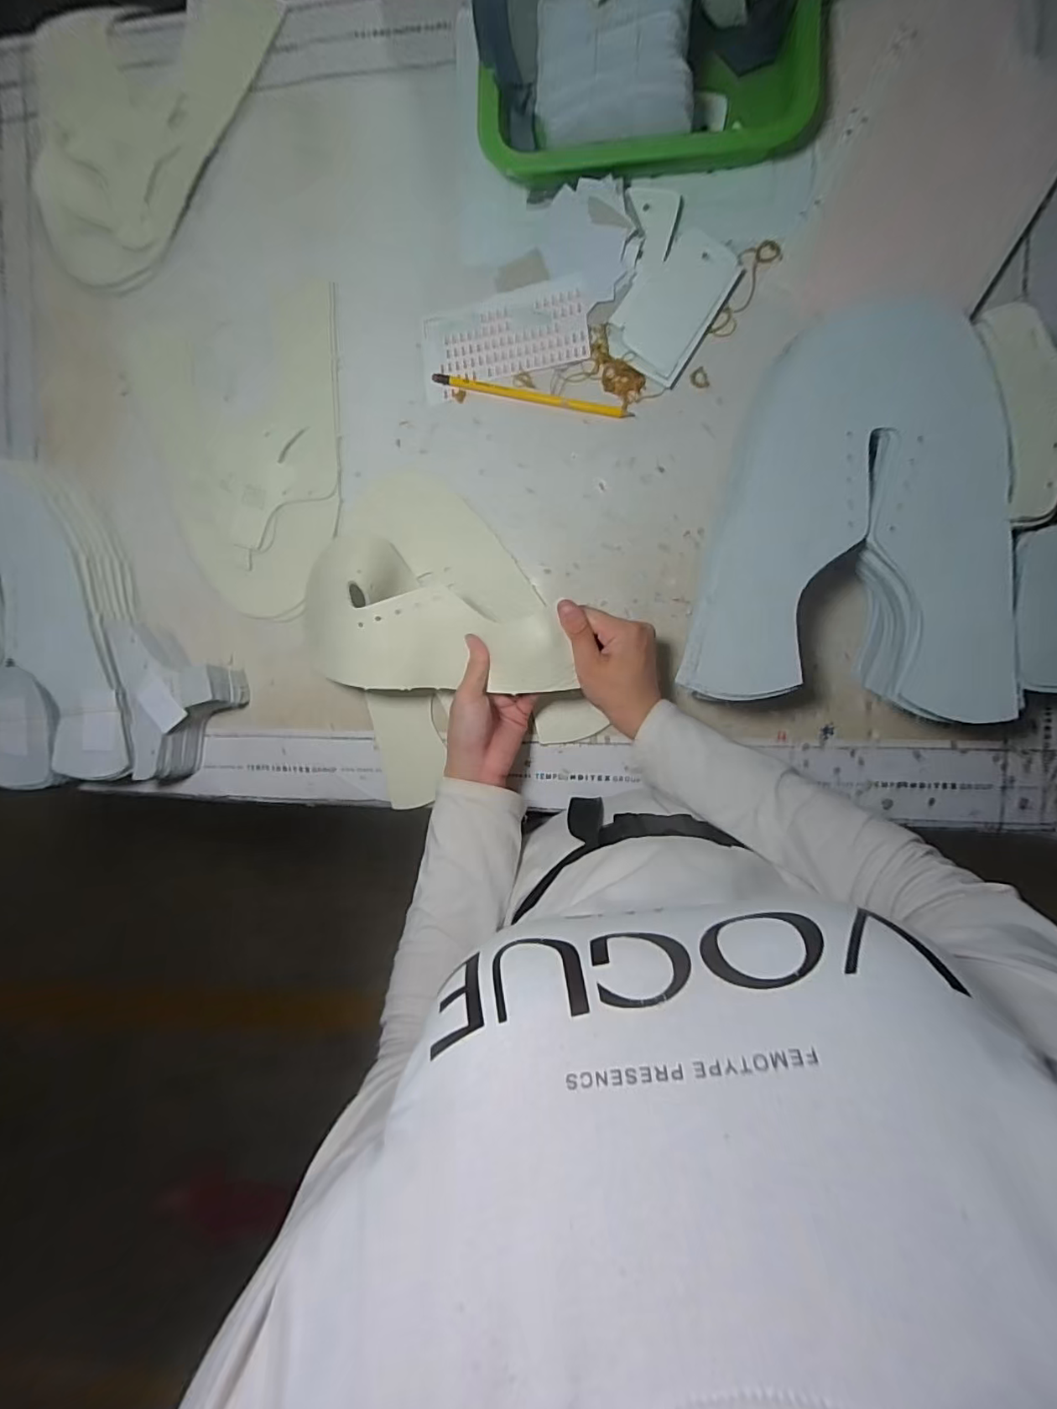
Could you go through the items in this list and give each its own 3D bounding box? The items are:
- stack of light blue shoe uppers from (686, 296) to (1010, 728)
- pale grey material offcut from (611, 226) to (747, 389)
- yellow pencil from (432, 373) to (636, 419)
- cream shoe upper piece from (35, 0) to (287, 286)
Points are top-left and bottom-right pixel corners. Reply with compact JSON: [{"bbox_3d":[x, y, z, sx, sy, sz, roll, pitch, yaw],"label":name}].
[{"bbox_3d":[0.243,-0.140,0.423,0.221,0.078,0.284,5,93,7],"label":"stack of light blue shoe uppers"},{"bbox_3d":[0.121,-0.333,0.462,0.071,0.016,0.115,35,96,5],"label":"pale grey material offcut"},{"bbox_3d":[0.001,-0.270,0.485,0.177,0.004,0.010,14,94,7],"label":"yellow pencil"},{"bbox_3d":[-0.370,-0.546,0.504,0.196,0.017,0.284,35,96,5],"label":"cream shoe upper piece"}]

